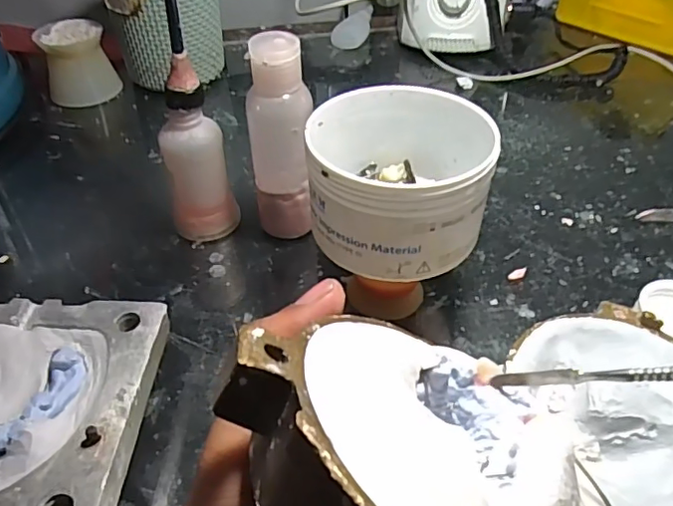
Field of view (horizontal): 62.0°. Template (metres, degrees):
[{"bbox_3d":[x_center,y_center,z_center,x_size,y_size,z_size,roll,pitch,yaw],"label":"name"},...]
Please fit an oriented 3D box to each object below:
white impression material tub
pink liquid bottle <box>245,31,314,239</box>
[{"bbox_3d":[0.031,-0.041,0.287,0.088,0.054,0.095,0,45,0],"label":"white impression material tub"},{"bbox_3d":[-0.033,-0.058,0.331,0.034,0.131,0.032,-5,46,-6],"label":"pink liquid bottle"}]

